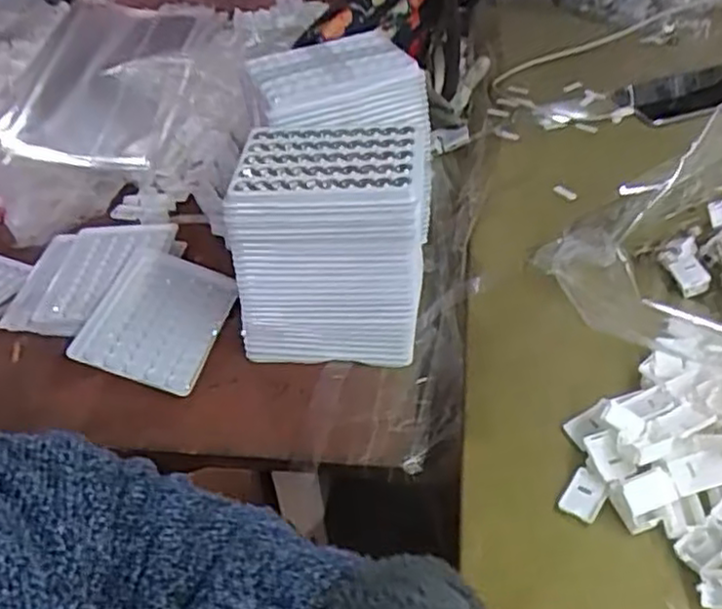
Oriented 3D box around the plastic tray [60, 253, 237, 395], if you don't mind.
[{"bbox_3d":[-0.160,0.011,0.581,0.096,0.010,0.122,19,45,2],"label":"plastic tray"}]

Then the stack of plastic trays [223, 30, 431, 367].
[{"bbox_3d":[-0.017,-0.086,0.583,0.131,0.161,0.214,-1,41,6],"label":"stack of plastic trays"}]

